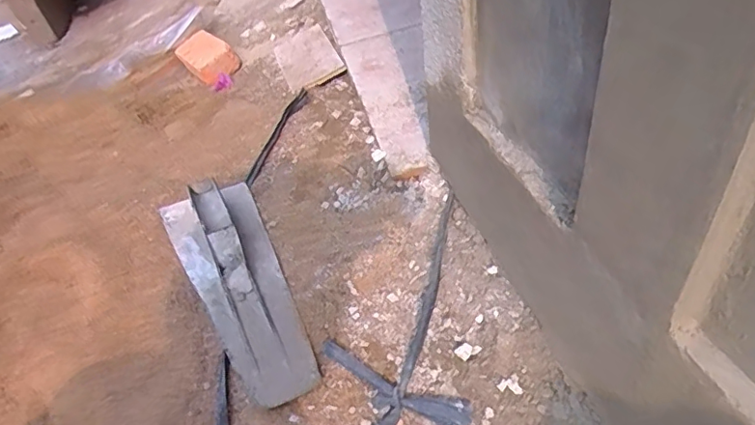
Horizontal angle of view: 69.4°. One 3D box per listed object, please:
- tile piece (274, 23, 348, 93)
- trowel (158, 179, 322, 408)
[{"bbox_3d":[-0.125,-0.276,0.970,0.095,0.013,0.220,-30,43,2],"label":"tile piece"},{"bbox_3d":[-0.148,0.065,0.557,0.098,0.059,0.286,-22,50,-13],"label":"trowel"}]

